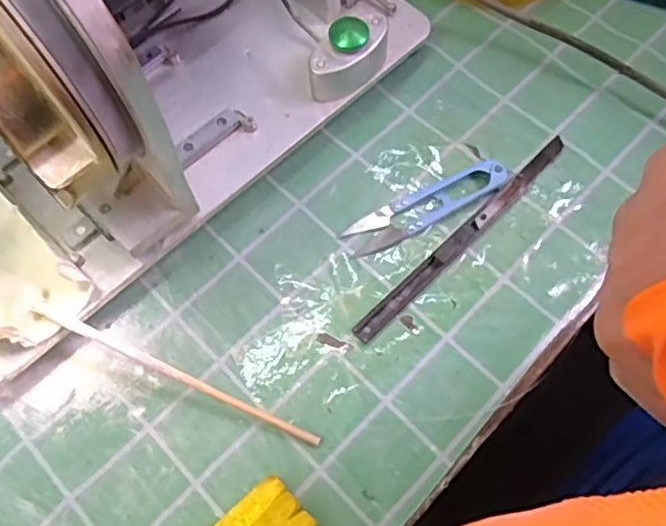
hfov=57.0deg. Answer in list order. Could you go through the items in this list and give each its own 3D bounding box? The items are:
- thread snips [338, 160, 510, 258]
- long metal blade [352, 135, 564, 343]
[{"bbox_3d":[0.054,-0.034,0.357,0.101,0.010,0.025,-26,67,-10],"label":"thread snips"},{"bbox_3d":[0.076,-0.018,0.349,0.172,0.008,0.011,-41,74,-15],"label":"long metal blade"}]

